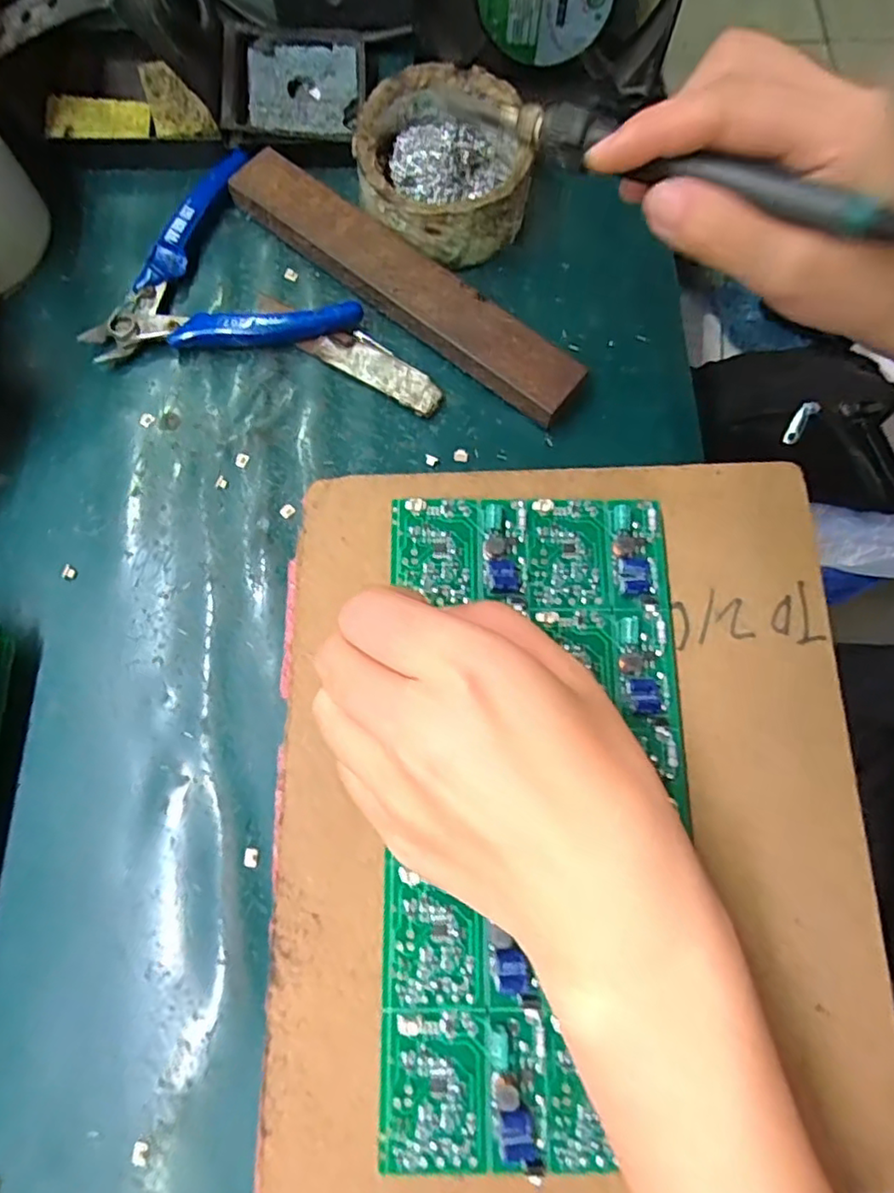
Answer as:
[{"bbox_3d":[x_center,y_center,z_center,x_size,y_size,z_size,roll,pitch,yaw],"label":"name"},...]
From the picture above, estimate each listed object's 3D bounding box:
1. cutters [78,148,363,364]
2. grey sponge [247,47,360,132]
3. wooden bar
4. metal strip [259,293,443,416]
[{"bbox_3d":[-0.119,-0.148,0.299,0.111,0.008,0.113,-32,77,-6],"label":"cutters"},{"bbox_3d":[-0.073,-0.259,0.323,0.053,0.011,0.059,-4,75,1],"label":"grey sponge"},{"bbox_3d":[-0.021,-0.147,0.302,0.195,0.022,0.030,39,80,11],"label":"wooden bar"},{"bbox_3d":[-0.047,-0.117,0.300,0.103,0.005,0.021,31,78,9],"label":"metal strip"}]

